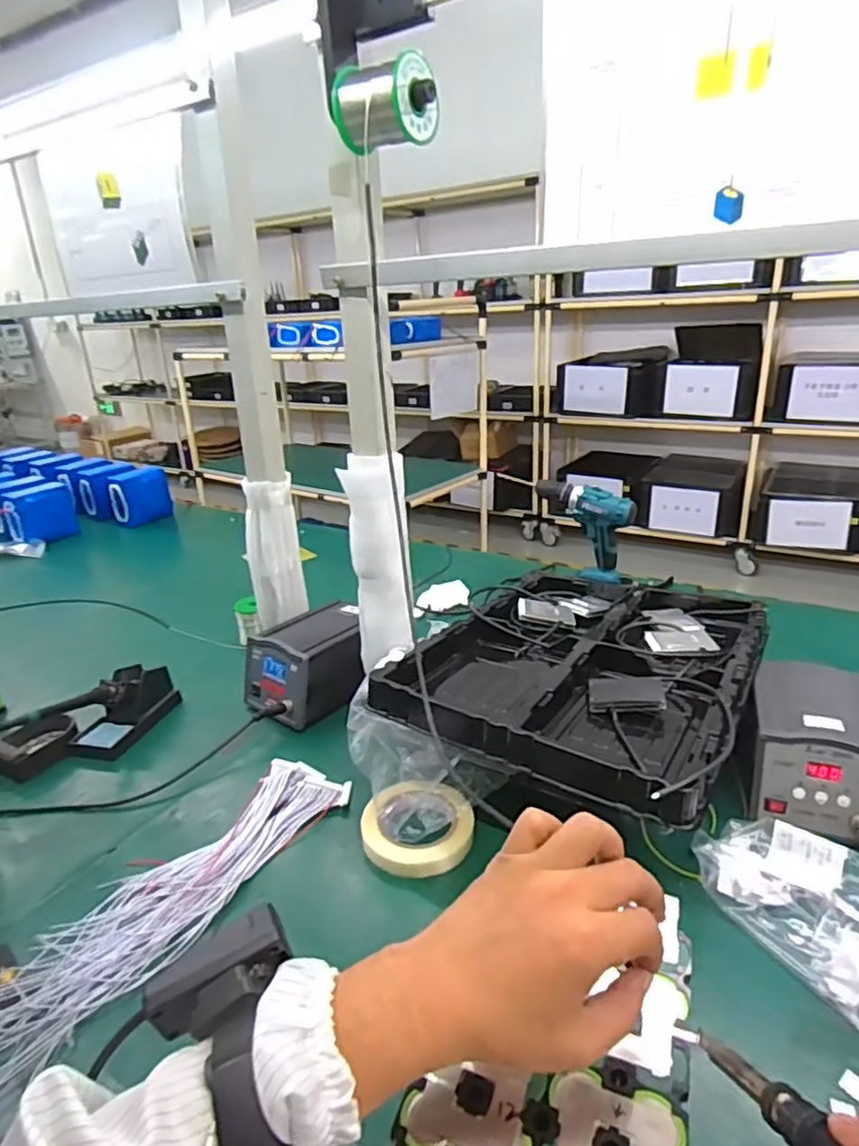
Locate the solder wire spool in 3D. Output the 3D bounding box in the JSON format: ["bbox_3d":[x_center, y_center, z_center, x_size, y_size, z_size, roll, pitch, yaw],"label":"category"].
[{"bbox_3d":[-0.039,-0.431,0.600,0.091,0.062,0.056,11,27,31],"label":"solder wire spool"}]

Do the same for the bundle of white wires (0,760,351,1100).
[{"bbox_3d":[-0.258,0.309,0.610,0.123,0.025,0.437,15,29,37],"label":"bundle of white wires"}]

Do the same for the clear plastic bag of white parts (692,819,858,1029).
[{"bbox_3d":[0.343,0.291,0.564,0.116,0.044,0.209,-14,25,-23],"label":"clear plastic bag of white parts"}]

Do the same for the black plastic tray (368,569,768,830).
[{"bbox_3d":[0.205,0.110,0.809,0.347,0.079,0.460,12,27,32],"label":"black plastic tray"}]

